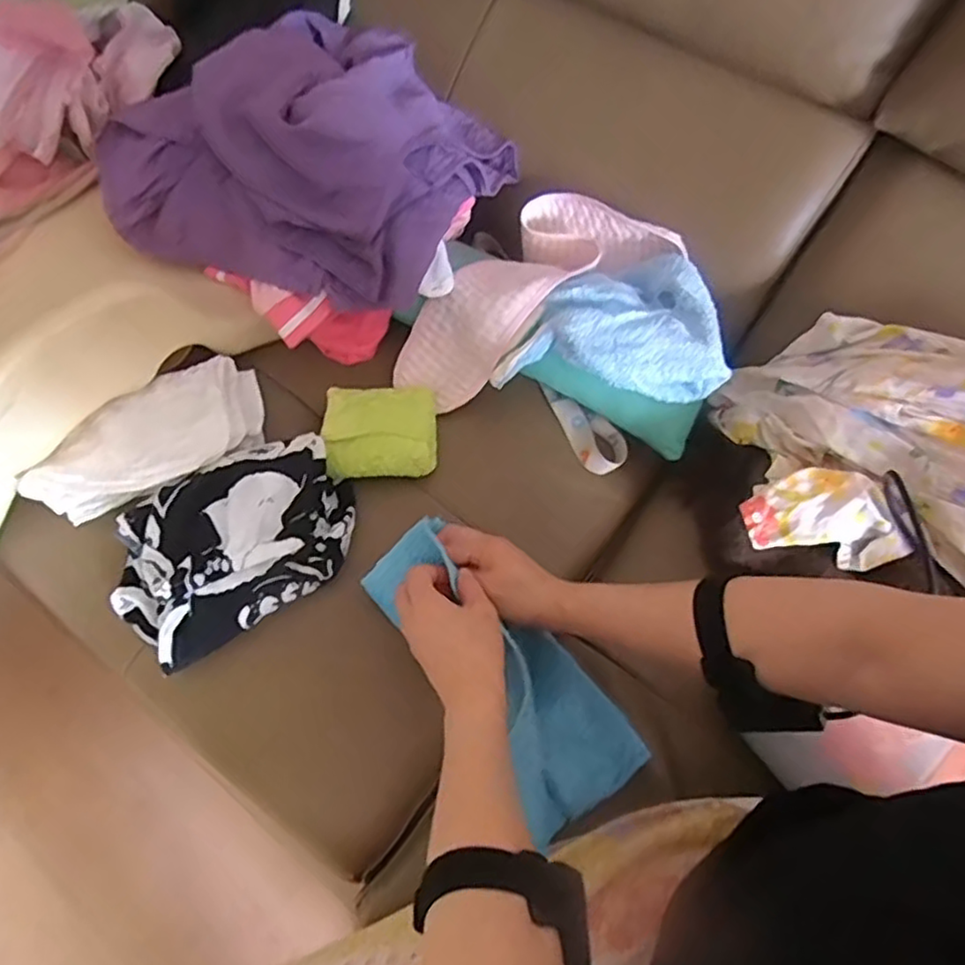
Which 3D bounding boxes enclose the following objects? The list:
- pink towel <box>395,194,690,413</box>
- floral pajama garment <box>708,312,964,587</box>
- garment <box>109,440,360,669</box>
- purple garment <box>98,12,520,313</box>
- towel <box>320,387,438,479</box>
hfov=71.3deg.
[{"bbox_3d":[0.034,-0.182,0.650,0.266,0.062,0.138,-40,68,-8],"label":"pink towel"},{"bbox_3d":[0.357,-0.024,0.531,0.295,0.138,0.202,19,64,9],"label":"floral pajama garment"},{"bbox_3d":[-0.205,0.051,0.558,0.201,0.078,0.128,-27,66,-14],"label":"garment"},{"bbox_3d":[-0.165,-0.321,0.633,0.334,0.138,0.258,20,64,9],"label":"purple garment"},{"bbox_3d":[-0.092,-0.047,0.607,0.099,0.040,0.077,-2,62,-2],"label":"towel"}]

